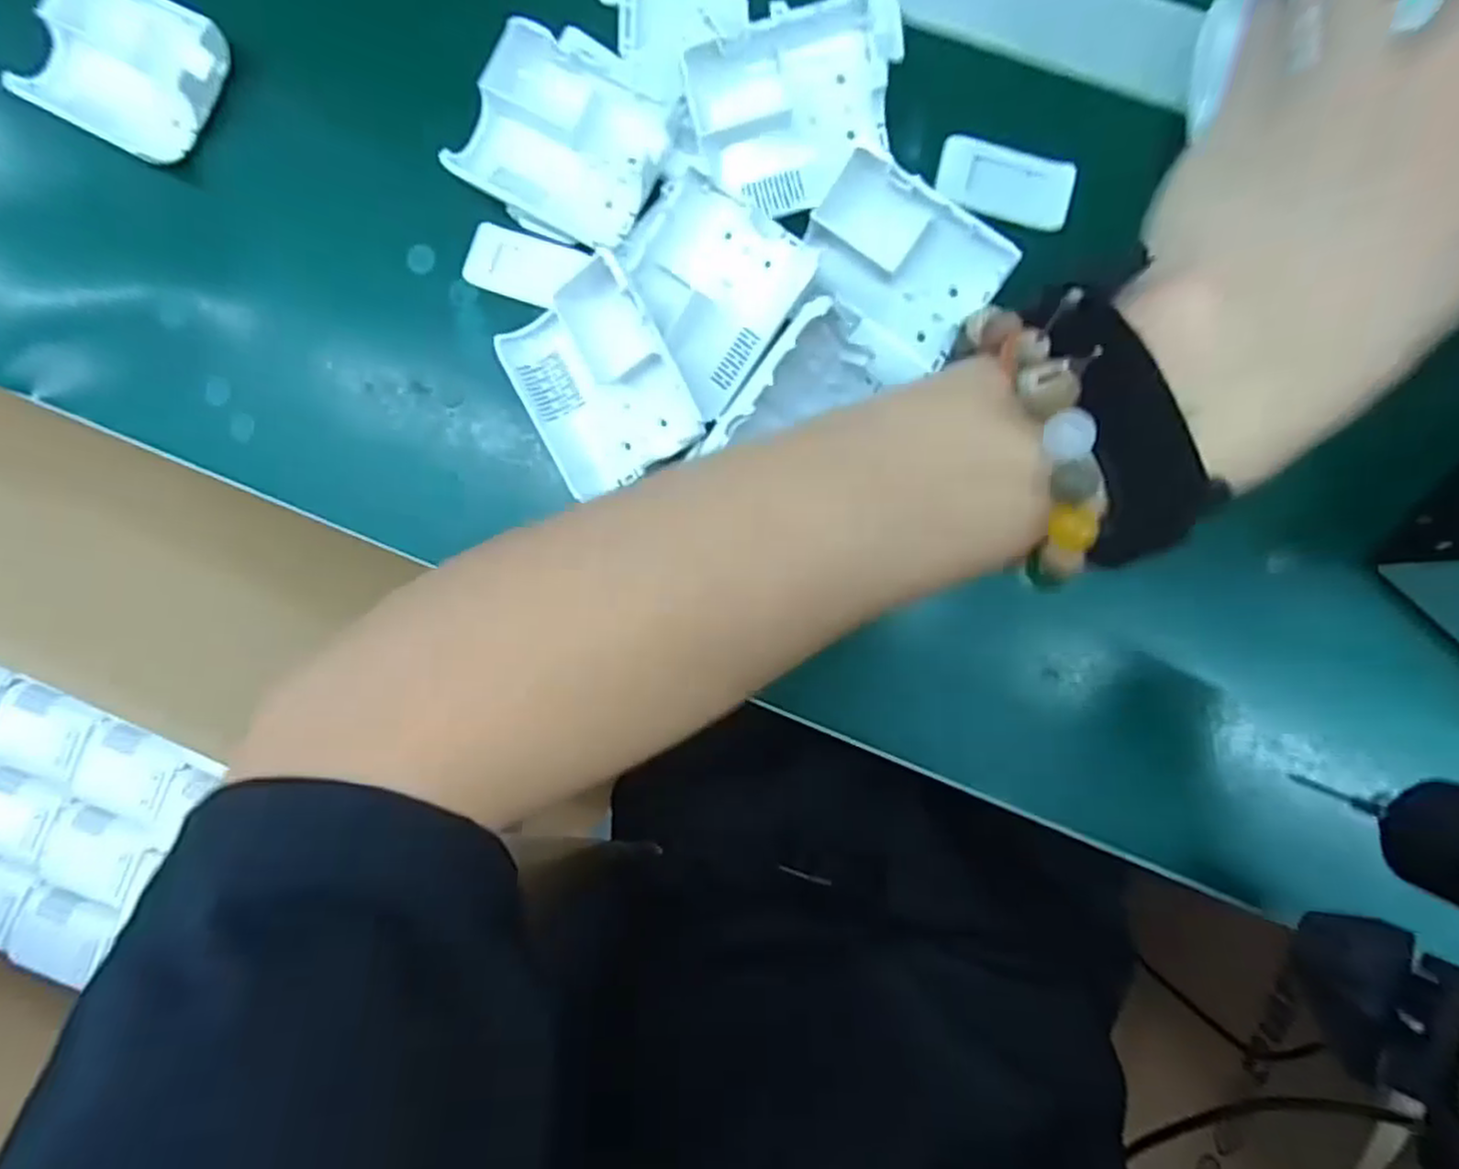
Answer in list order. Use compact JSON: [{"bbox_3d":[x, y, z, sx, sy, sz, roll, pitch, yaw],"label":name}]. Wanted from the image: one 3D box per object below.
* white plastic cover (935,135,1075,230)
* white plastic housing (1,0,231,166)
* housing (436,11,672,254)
[{"bbox_3d":[0.115,-0.168,0.302,0.055,0.006,0.032,20,91,5],"label":"white plastic cover"},{"bbox_3d":[-0.276,-0.236,0.328,0.080,0.016,0.069,27,92,5],"label":"white plastic housing"},{"bbox_3d":[-0.069,-0.186,0.307,0.078,0.027,0.063,28,92,5],"label":"housing"}]

